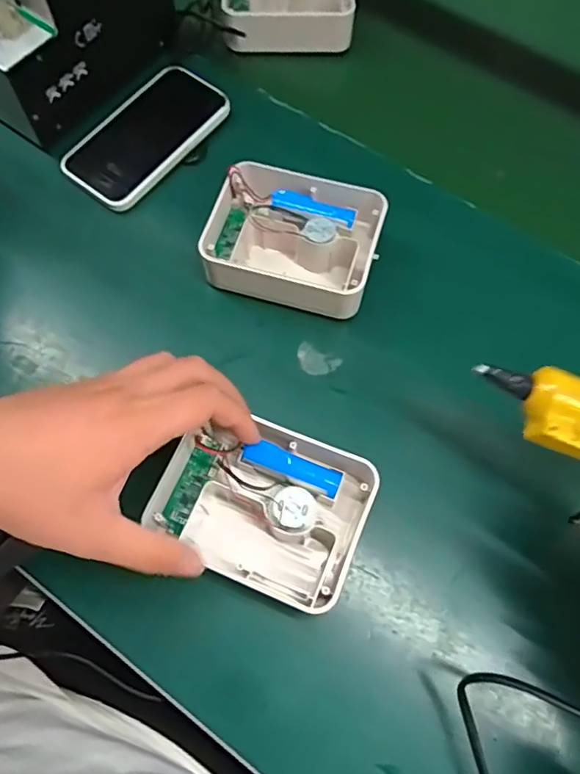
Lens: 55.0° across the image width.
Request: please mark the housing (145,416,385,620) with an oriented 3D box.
[{"bbox_3d":[-0.018,0.077,0.362,0.129,0.041,0.101,21,70,8],"label":"housing"}]

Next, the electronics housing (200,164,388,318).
[{"bbox_3d":[0.003,-0.113,0.438,0.128,0.042,0.107,13,69,5],"label":"electronics housing"}]

